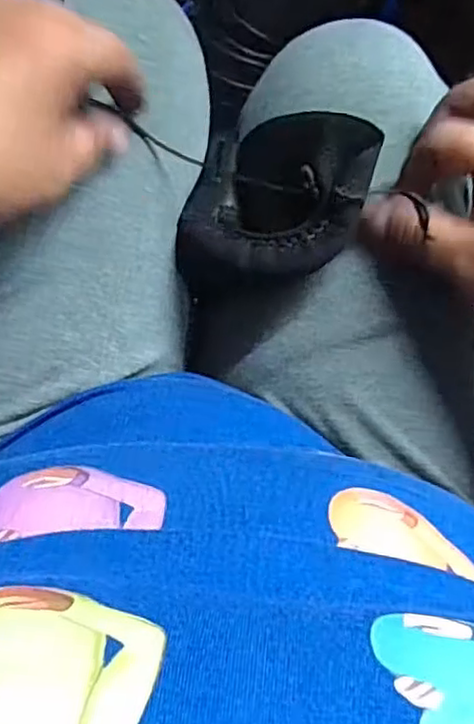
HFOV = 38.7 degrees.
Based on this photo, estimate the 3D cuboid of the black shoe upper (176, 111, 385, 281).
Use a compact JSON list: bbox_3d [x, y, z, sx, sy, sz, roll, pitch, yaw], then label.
[{"bbox_3d":[0.017,-0.083,0.340,0.077,0.084,0.092,14,88,-8],"label":"black shoe upper"}]

